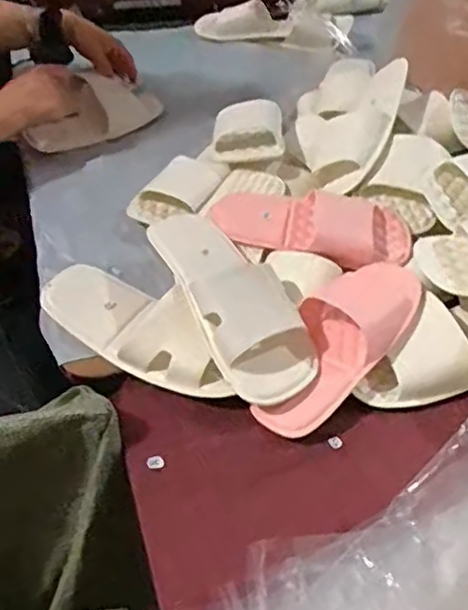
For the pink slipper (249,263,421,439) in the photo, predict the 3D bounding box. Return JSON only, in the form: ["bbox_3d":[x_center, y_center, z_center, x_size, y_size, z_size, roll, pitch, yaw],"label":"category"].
[{"bbox_3d":[0.114,0.034,0.685,0.117,0.062,0.249,23,46,21],"label":"pink slipper"}]

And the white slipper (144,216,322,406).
[{"bbox_3d":[-0.013,-0.016,0.700,0.097,0.071,0.272,-20,47,-23],"label":"white slipper"}]

